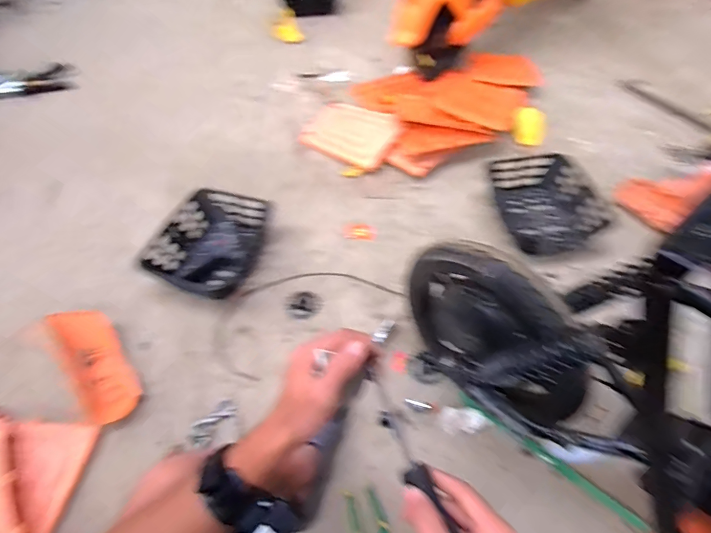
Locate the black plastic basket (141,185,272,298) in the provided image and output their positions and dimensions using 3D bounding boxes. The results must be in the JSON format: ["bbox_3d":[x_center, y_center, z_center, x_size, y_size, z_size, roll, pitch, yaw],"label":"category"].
[{"bbox_3d":[-0.390,-0.066,1.118,0.262,0.108,0.313,12,55,11],"label":"black plastic basket"}]

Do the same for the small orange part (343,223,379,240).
[{"bbox_3d":[0.017,-0.107,1.221,0.103,0.007,0.061,6,54,6],"label":"small orange part"}]

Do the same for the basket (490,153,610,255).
[{"bbox_3d":[0.548,-0.183,1.183,0.267,0.106,0.315,-7,53,-3],"label":"basket"}]

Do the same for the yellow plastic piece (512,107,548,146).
[{"bbox_3d":[0.640,-0.514,1.468,0.114,0.023,0.186,15,55,13],"label":"yellow plastic piece"}]

